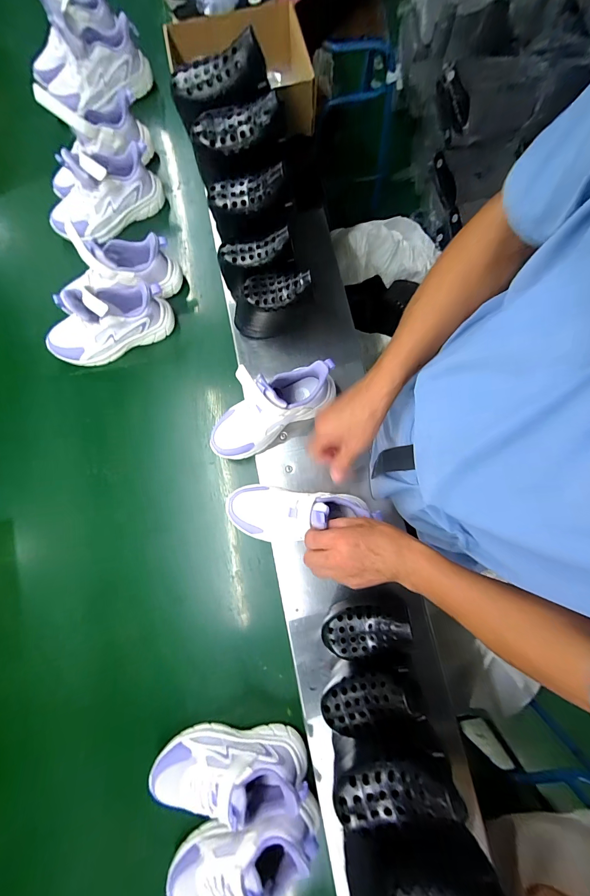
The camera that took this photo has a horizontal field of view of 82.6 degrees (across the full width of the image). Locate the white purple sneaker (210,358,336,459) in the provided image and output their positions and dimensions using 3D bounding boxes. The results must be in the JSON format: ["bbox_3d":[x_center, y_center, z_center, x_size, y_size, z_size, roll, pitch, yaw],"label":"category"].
[{"bbox_3d":[-0.045,-0.069,0.551,0.235,0.126,0.079,-34,80,7],"label":"white purple sneaker"}]

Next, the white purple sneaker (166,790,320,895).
[{"bbox_3d":[-0.076,0.593,0.477,0.234,0.086,0.078,-27,79,-5],"label":"white purple sneaker"}]

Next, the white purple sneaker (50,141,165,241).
[{"bbox_3d":[-0.392,-0.517,0.681,0.234,0.134,0.093,-27,79,-5],"label":"white purple sneaker"}]

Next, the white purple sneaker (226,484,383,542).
[{"bbox_3d":[0.007,0.101,0.533,0.234,0.094,0.090,-6,78,21],"label":"white purple sneaker"}]

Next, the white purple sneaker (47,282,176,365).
[{"bbox_3d":[-0.356,-0.239,0.624,0.236,0.121,0.081,-24,79,-4],"label":"white purple sneaker"}]

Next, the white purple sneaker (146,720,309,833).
[{"bbox_3d":[-0.100,0.492,0.500,0.235,0.113,0.085,-1,78,1],"label":"white purple sneaker"}]

